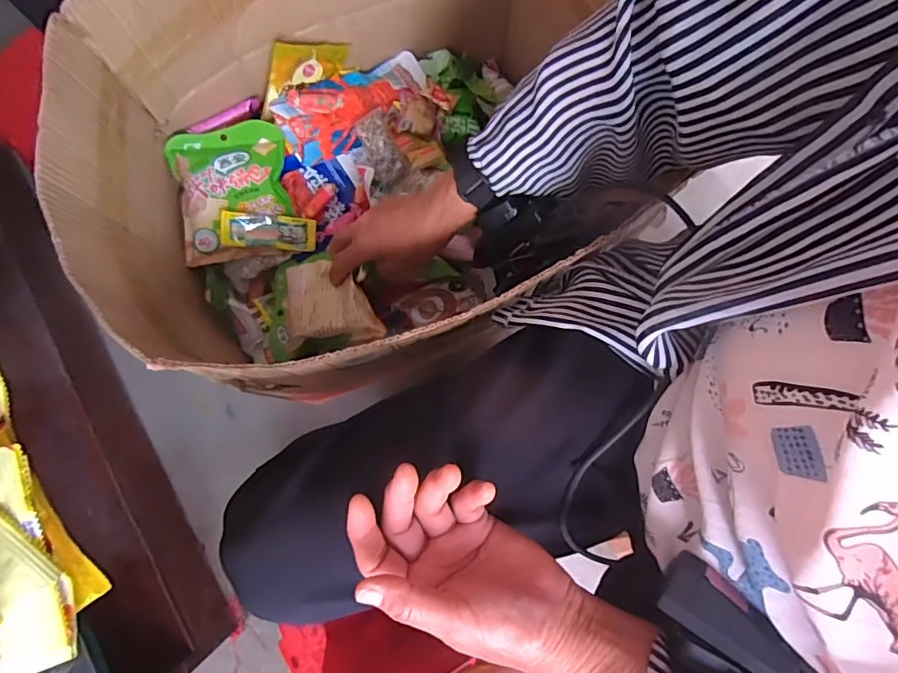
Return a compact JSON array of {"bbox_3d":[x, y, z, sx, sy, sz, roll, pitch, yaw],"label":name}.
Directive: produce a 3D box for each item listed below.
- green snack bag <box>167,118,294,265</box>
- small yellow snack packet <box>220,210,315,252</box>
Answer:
[{"bbox_3d":[-0.243,-0.163,0.578,0.119,0.043,0.141,-9,80,-3],"label":"green snack bag"},{"bbox_3d":[-0.201,-0.118,0.574,0.100,0.010,0.037,1,101,-19],"label":"small yellow snack packet"}]

